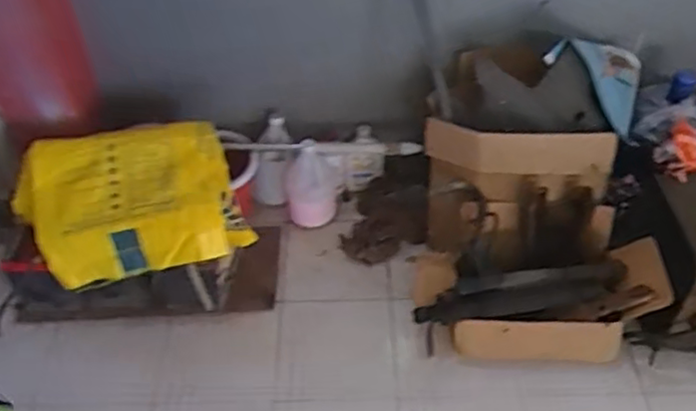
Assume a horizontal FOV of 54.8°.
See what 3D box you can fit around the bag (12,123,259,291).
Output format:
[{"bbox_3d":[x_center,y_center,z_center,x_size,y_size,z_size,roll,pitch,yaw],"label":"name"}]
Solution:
[{"bbox_3d":[-0.563,-0.022,1.692,0.536,0.211,0.393,-11,45,-8],"label":"bag"}]

